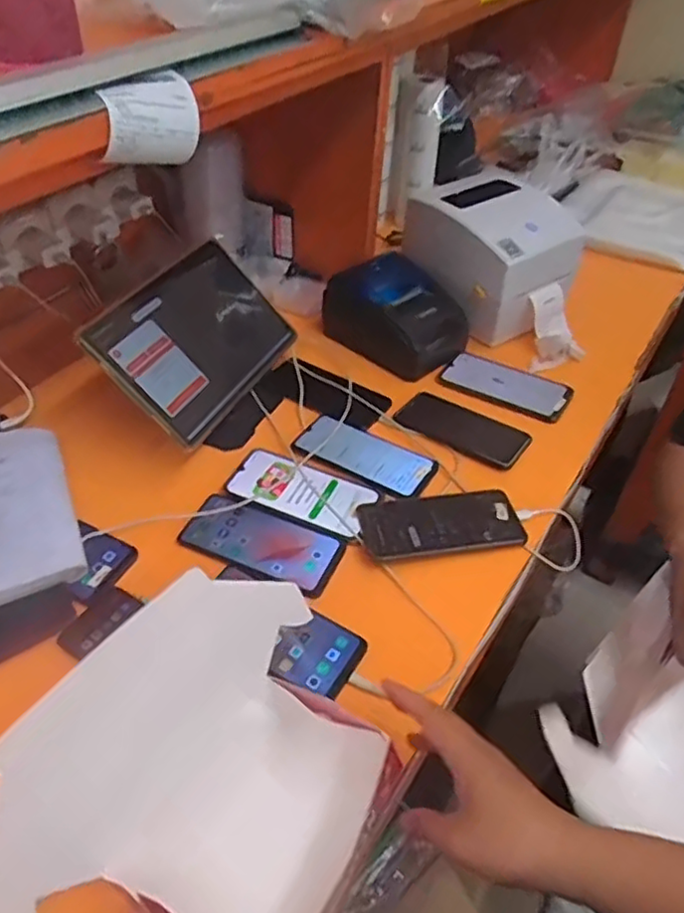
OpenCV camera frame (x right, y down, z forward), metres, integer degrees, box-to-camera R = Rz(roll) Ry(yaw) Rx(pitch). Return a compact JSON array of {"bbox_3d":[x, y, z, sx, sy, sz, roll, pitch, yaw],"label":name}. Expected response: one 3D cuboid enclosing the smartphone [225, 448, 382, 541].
[{"bbox_3d":[-0.044,0.036,0.731,0.159,0.005,0.083,19,46,16],"label":"smartphone"}]

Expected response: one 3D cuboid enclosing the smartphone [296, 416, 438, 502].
[{"bbox_3d":[0.028,-0.007,0.769,0.157,0.011,0.076,24,48,21],"label":"smartphone"}]

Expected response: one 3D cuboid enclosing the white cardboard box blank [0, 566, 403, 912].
[{"bbox_3d":[-0.083,0.215,0.441,0.229,0.065,0.283,45,56,-2],"label":"white cardboard box blank"}]

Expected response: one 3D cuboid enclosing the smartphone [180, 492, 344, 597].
[{"bbox_3d":[-0.083,0.090,0.682,0.158,0.012,0.074,19,46,16],"label":"smartphone"}]

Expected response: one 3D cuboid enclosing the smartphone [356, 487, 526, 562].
[{"bbox_3d":[0.104,0.072,0.693,0.167,0.015,0.079,-6,45,-9],"label":"smartphone"}]

